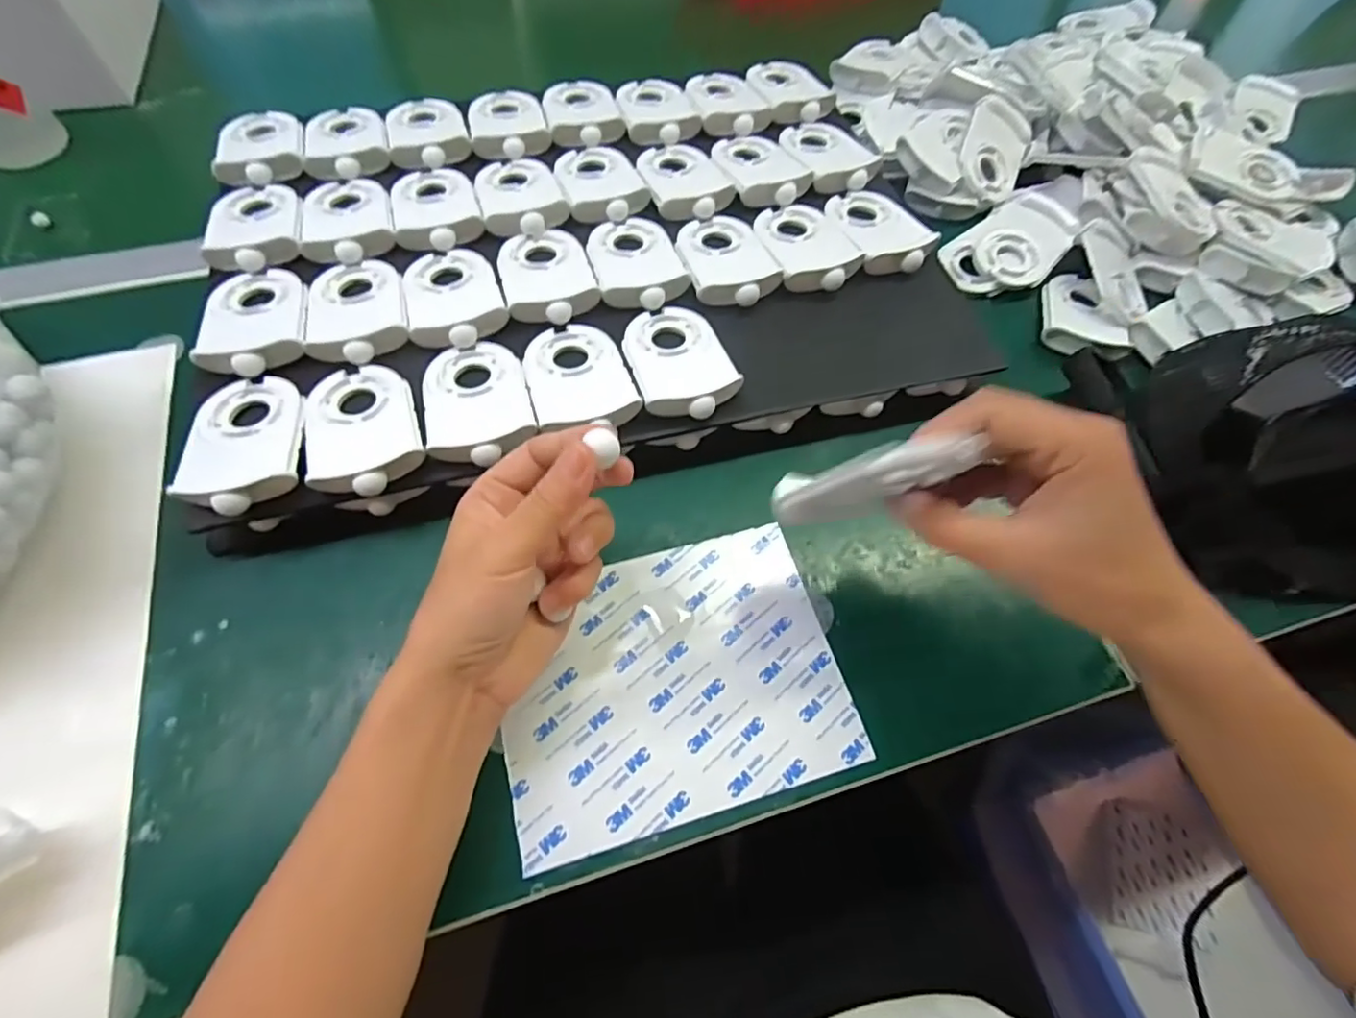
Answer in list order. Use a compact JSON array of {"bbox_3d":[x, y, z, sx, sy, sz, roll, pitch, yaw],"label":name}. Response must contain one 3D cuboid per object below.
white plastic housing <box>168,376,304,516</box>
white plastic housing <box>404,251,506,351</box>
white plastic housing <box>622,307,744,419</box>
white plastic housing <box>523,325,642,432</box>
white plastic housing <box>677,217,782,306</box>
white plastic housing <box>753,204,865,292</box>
[{"bbox_3d":[-0.231,-0.037,0.319,0.057,0.012,0.087,-11,63,-8],"label":"white plastic housing"},{"bbox_3d":[-0.140,-0.135,0.376,0.057,0.014,0.086,-14,63,-9],"label":"white plastic housing"},{"bbox_3d":[0.001,-0.091,0.362,0.057,0.011,0.086,-16,64,-11],"label":"white plastic housing"},{"bbox_3d":[-0.060,-0.080,0.354,0.059,0.009,0.082,-16,64,-11],"label":"white plastic housing"},{"bbox_3d":[0.032,-0.170,0.402,0.056,0.010,0.086,-14,63,-10],"label":"white plastic housing"},{"bbox_3d":[0.088,-0.183,0.413,0.056,0.015,0.087,-13,63,-9],"label":"white plastic housing"}]

